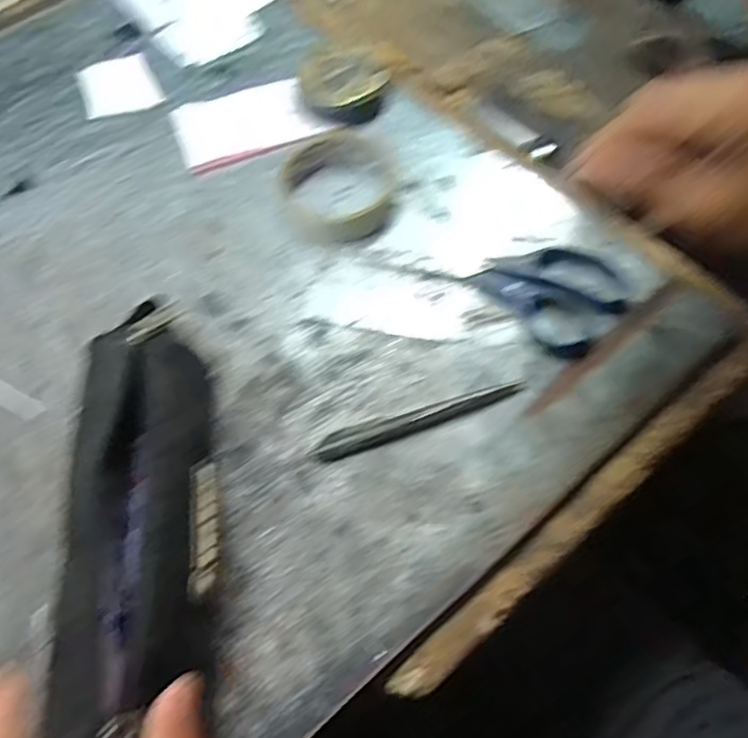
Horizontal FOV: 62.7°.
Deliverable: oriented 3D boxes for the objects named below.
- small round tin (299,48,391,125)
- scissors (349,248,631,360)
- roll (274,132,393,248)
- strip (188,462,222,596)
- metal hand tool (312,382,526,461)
[{"bbox_3d":[-0.024,-0.229,0.496,0.068,0.029,0.057,-4,62,0],"label":"small round tin"},{"bbox_3d":[0.080,-0.065,0.407,0.164,0.018,0.068,28,66,16],"label":"scissors"},{"bbox_3d":[-0.025,-0.136,0.451,0.080,0.017,0.085,-1,62,2],"label":"roll"},{"bbox_3d":[-0.088,0.081,0.319,0.014,0.006,0.068,-8,62,-2],"label":"strip"},{"bbox_3d":[0.027,0.029,0.372,0.128,0.008,0.017,-17,62,-7],"label":"metal hand tool"}]

